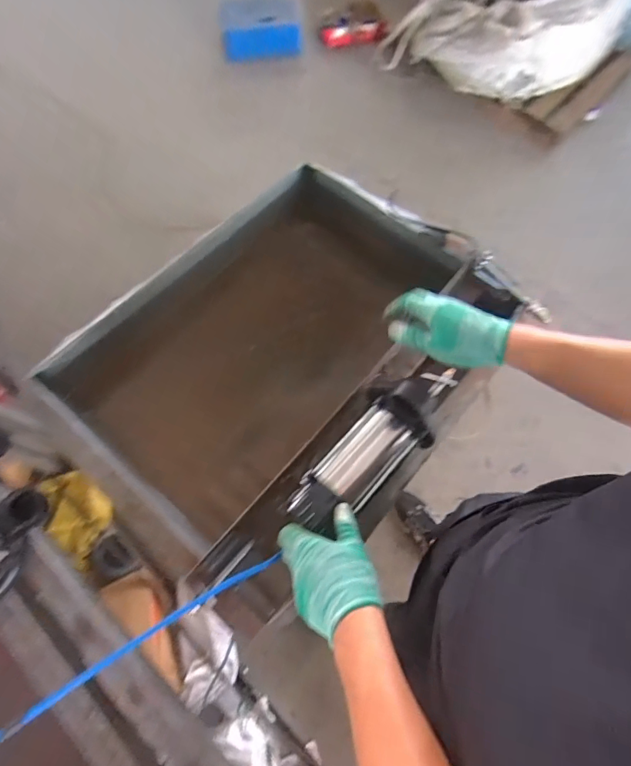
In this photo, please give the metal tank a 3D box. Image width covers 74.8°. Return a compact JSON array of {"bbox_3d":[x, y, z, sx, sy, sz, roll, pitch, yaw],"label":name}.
[{"bbox_3d":[-0.039,-0.038,0.824,0.760,0.271,0.603,-42,74,-16],"label":"metal tank"}]

